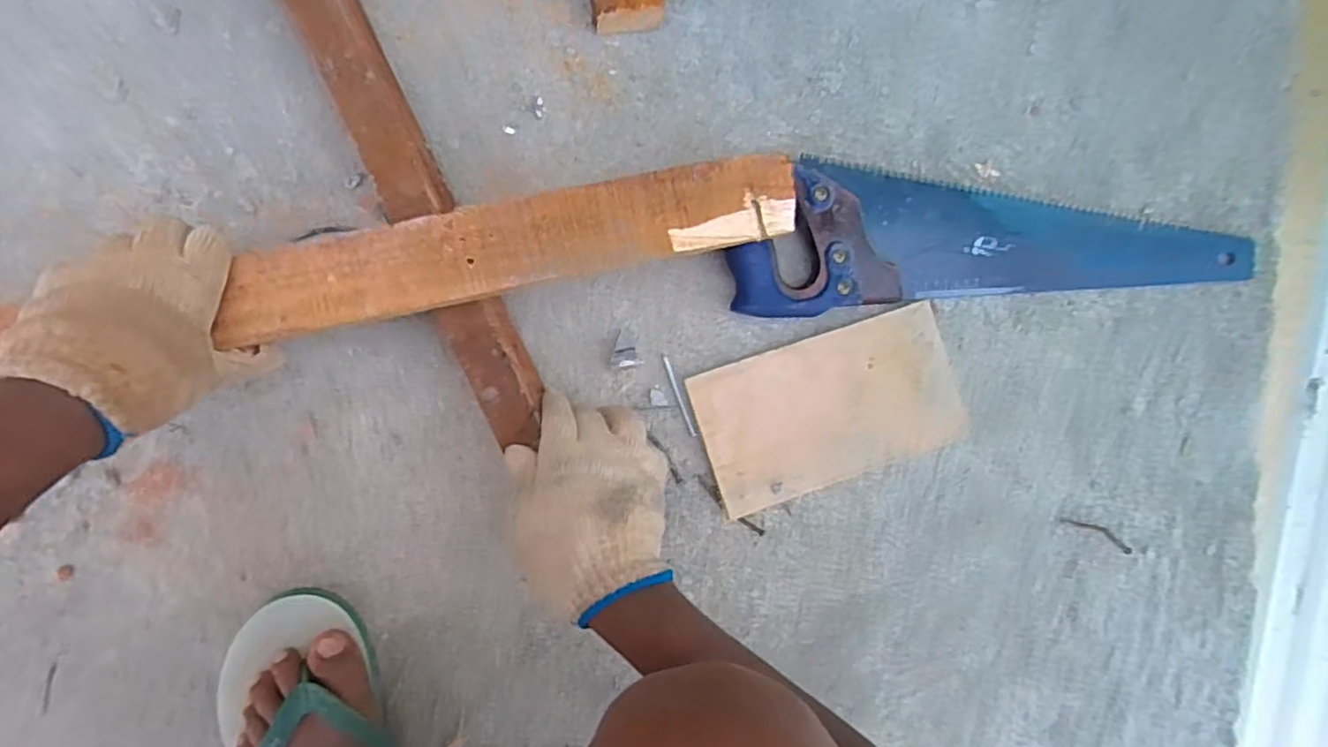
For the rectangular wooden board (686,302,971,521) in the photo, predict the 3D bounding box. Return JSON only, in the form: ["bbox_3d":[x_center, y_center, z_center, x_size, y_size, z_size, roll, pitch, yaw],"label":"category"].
[{"bbox_3d":[0.147,0.028,0.580,0.231,0.006,0.124,-18,92,-9],"label":"rectangular wooden board"}]

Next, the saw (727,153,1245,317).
[{"bbox_3d":[0.285,-0.129,0.598,0.459,0.033,0.126,-5,90,-9],"label":"saw"}]

